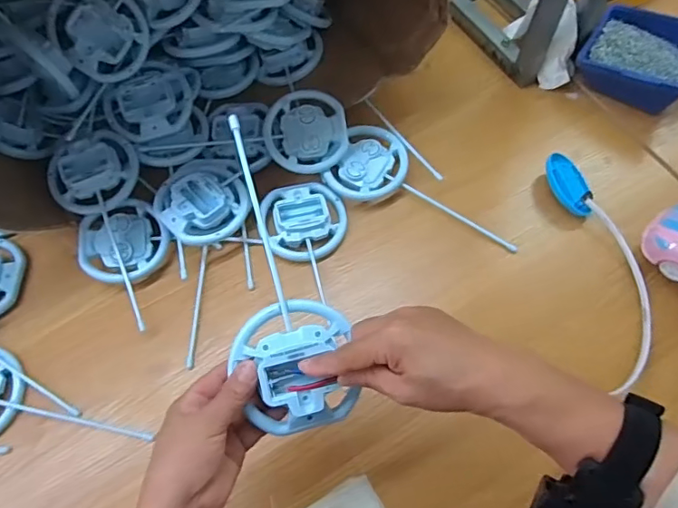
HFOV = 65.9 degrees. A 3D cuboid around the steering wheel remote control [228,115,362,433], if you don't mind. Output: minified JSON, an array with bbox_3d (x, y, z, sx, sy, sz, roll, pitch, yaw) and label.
[{"bbox_3d":[-0.051,0.016,0.410,0.088,0.026,0.244,-13,85,-4],"label":"steering wheel remote control"}]

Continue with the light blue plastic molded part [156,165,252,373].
[{"bbox_3d":[-0.161,0.010,0.596,0.102,0.034,0.219,2,83,3],"label":"light blue plastic molded part"}]

